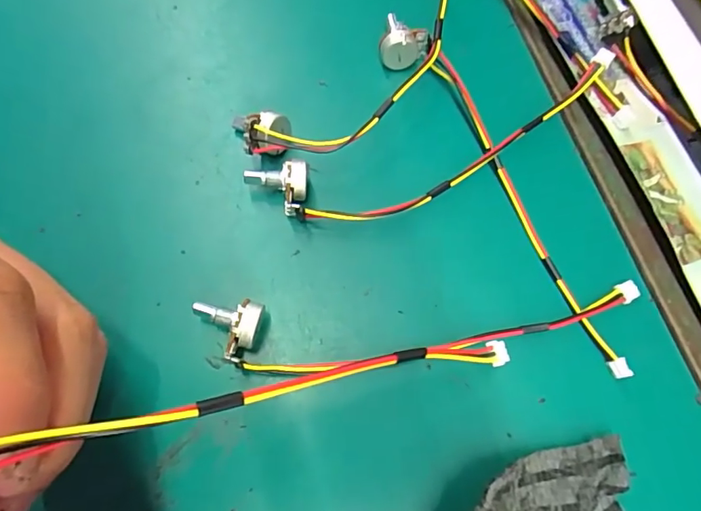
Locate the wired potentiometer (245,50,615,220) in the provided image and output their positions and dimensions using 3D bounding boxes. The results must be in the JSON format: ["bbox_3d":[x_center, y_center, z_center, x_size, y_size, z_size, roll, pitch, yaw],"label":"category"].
[{"bbox_3d":[0.040,-0.042,0.199,0.158,0.016,0.034,-19,73,-7],"label":"wired potentiometer"}]

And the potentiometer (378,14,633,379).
[{"bbox_3d":[0.063,-0.032,0.197,0.022,0.015,0.168,-30,75,-11],"label":"potentiometer"}]

